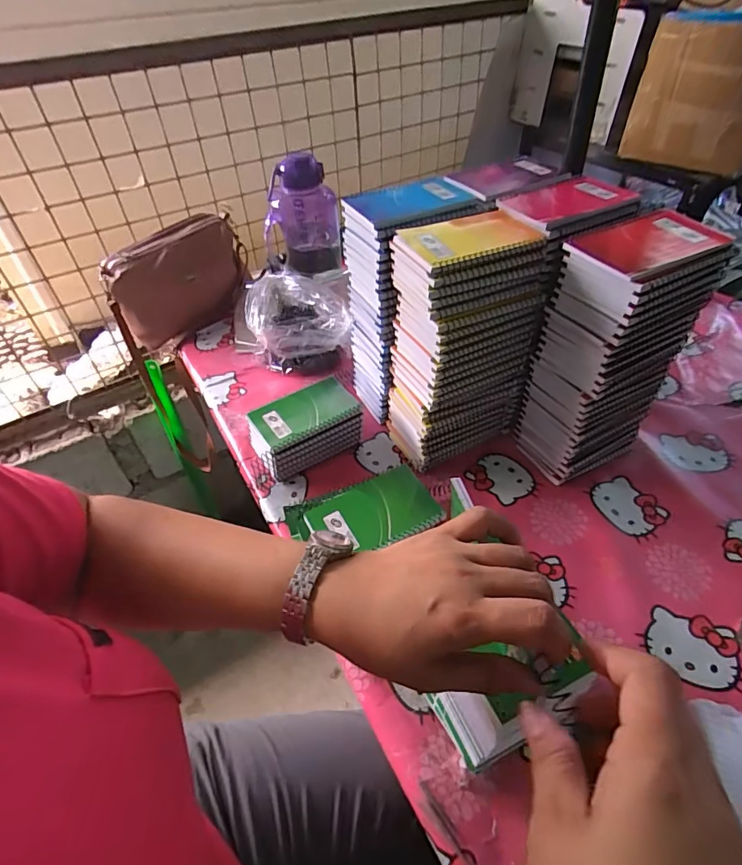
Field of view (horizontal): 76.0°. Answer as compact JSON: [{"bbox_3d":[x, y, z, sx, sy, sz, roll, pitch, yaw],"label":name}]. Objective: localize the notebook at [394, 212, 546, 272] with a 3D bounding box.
[{"bbox_3d":[0.097,-0.199,0.478,0.129,0.012,0.081,-20,48,-15],"label":"notebook"}]

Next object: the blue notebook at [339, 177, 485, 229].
[{"bbox_3d":[0.043,-0.264,0.538,0.132,0.015,0.088,-21,48,-17],"label":"blue notebook"}]

